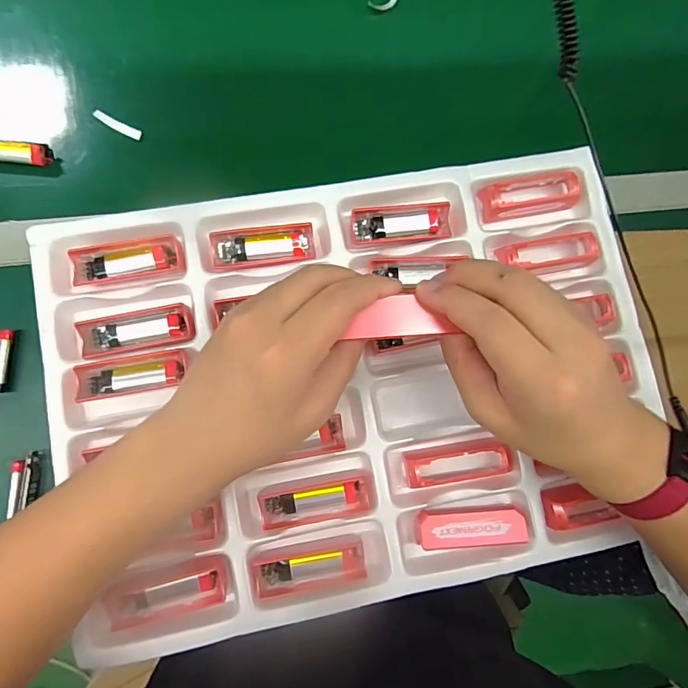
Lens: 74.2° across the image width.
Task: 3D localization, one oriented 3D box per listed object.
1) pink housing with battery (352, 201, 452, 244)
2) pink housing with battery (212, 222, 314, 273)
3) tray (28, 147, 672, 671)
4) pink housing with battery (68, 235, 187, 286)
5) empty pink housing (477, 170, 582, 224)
[{"bbox_3d":[0.047,-0.098,0.369,0.077,0.016,0.027,-4,83,-5],"label":"pink housing with battery"},{"bbox_3d":[-0.063,-0.077,0.355,0.078,0.013,0.028,-9,84,-6],"label":"pink housing with battery"},{"bbox_3d":[0.018,0.029,0.355,0.452,0.032,0.320,-11,84,-6],"label":"tray"},{"bbox_3d":[-0.164,-0.064,0.346,0.082,0.011,0.029,-8,83,-6],"label":"pink housing with battery"},{"bbox_3d":[0.154,-0.124,0.378,0.081,0.020,0.033,-7,83,-5],"label":"empty pink housing"}]

